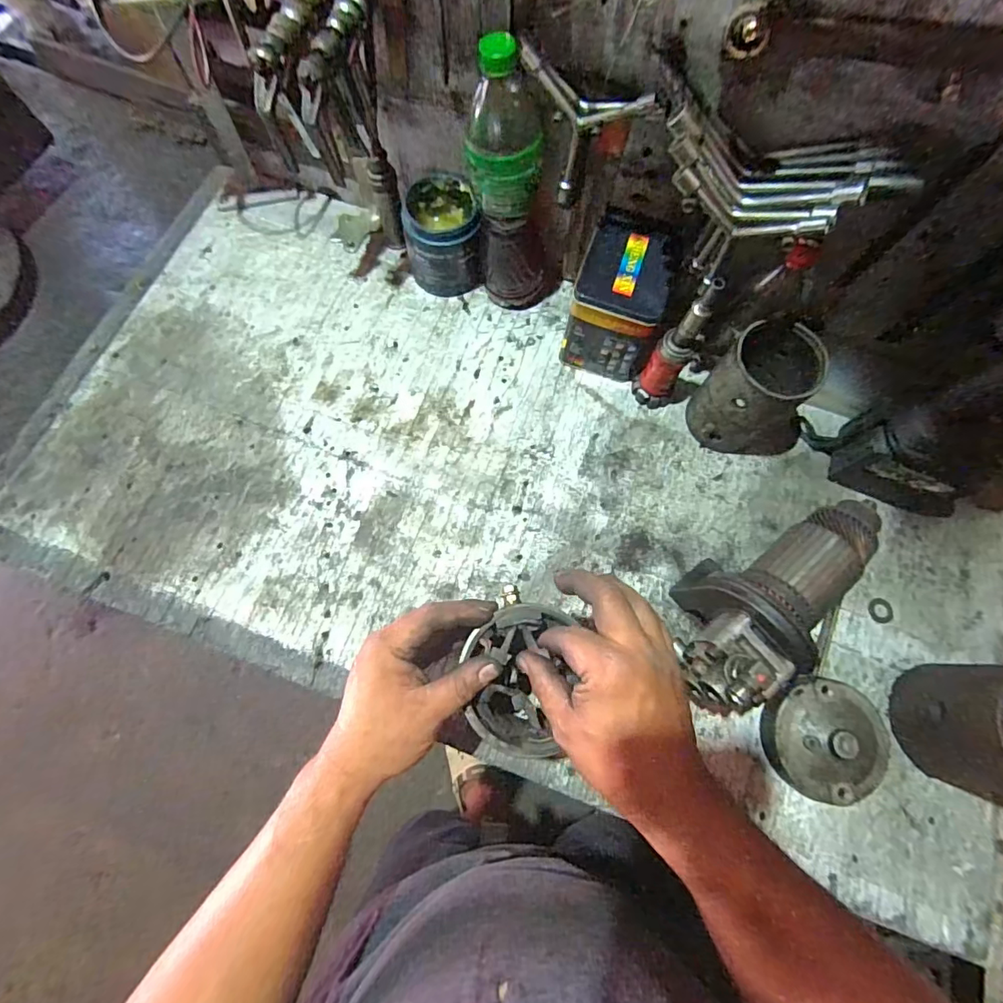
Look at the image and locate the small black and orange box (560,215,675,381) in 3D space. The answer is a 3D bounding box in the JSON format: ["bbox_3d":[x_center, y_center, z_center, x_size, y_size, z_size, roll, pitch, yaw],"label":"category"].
[{"bbox_3d":[0.136,-0.224,0.587,0.105,0.129,0.116,23,74,5],"label":"small black and orange box"}]

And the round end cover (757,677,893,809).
[{"bbox_3d":[0.316,0.230,0.494,0.105,0.053,0.107,1,73,-2],"label":"round end cover"}]

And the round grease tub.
[{"bbox_3d":[-0.071,-0.322,0.628,0.090,0.098,0.104,-7,73,-4],"label":"round grease tub"}]

